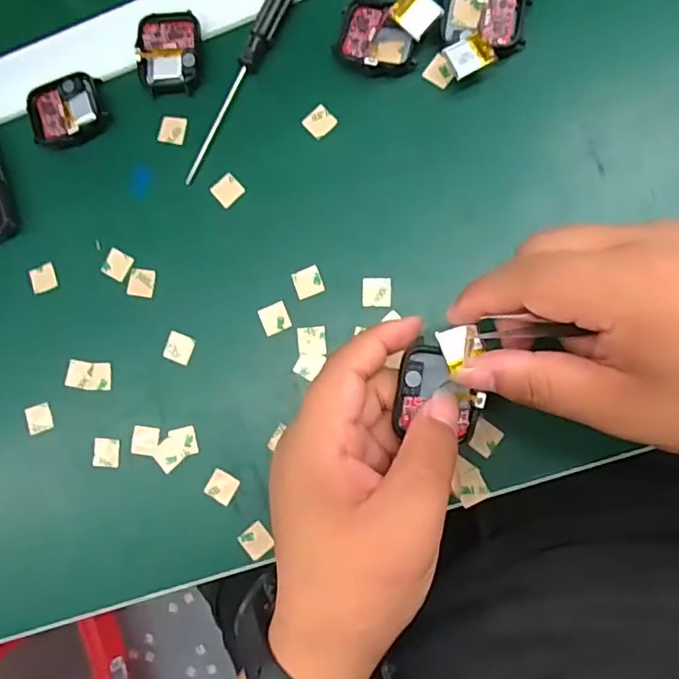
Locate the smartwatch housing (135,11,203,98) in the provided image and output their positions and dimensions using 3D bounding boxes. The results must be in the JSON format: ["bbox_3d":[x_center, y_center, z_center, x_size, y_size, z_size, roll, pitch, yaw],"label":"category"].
[{"bbox_3d":[-0.099,-0.168,0.326,0.038,0.008,0.046,1,85,8],"label":"smartwatch housing"}]

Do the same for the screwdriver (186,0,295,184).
[{"bbox_3d":[-0.058,-0.151,0.317,0.011,0.012,0.130,30,90,10],"label":"screwdriver"}]

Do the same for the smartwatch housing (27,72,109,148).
[{"bbox_3d":[-0.162,-0.136,0.330,0.044,0.009,0.040,-13,84,7],"label":"smartwatch housing"}]

